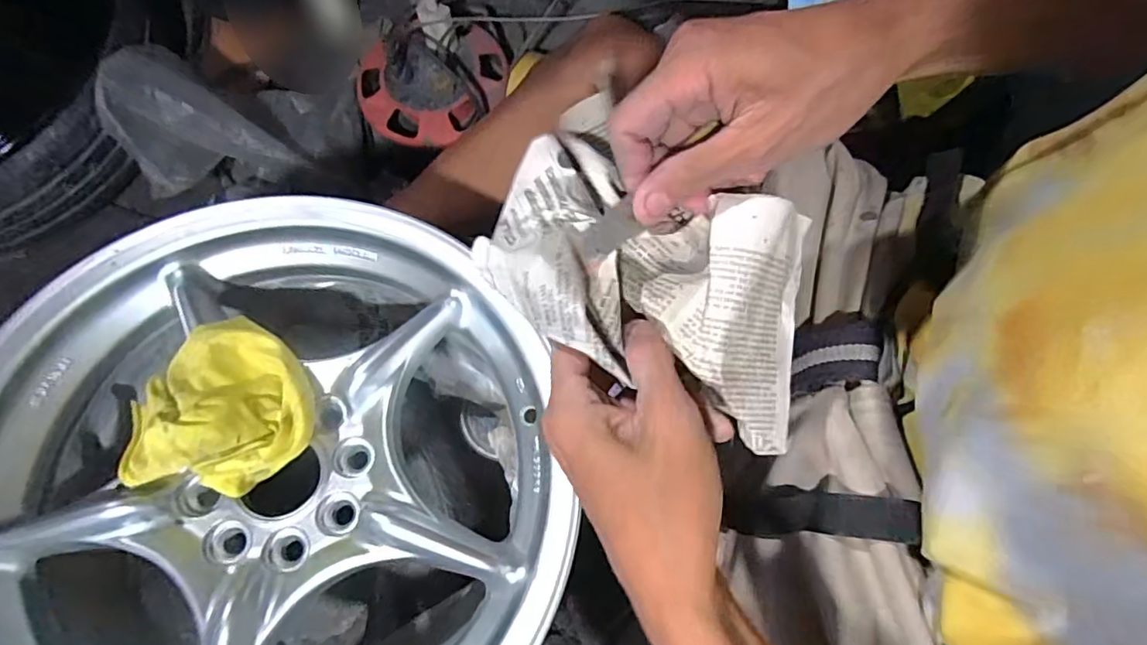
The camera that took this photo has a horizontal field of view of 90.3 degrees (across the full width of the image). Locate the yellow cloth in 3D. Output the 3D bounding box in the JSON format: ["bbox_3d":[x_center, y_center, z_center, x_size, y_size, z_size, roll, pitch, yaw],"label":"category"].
[{"bbox_3d":[-0.231,0.051,0.379,0.101,0.048,0.114,8,75,4],"label":"yellow cloth"}]

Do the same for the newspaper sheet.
[{"bbox_3d":[0.047,-0.031,0.293,0.184,0.072,0.128,28,77,9],"label":"newspaper sheet"}]

